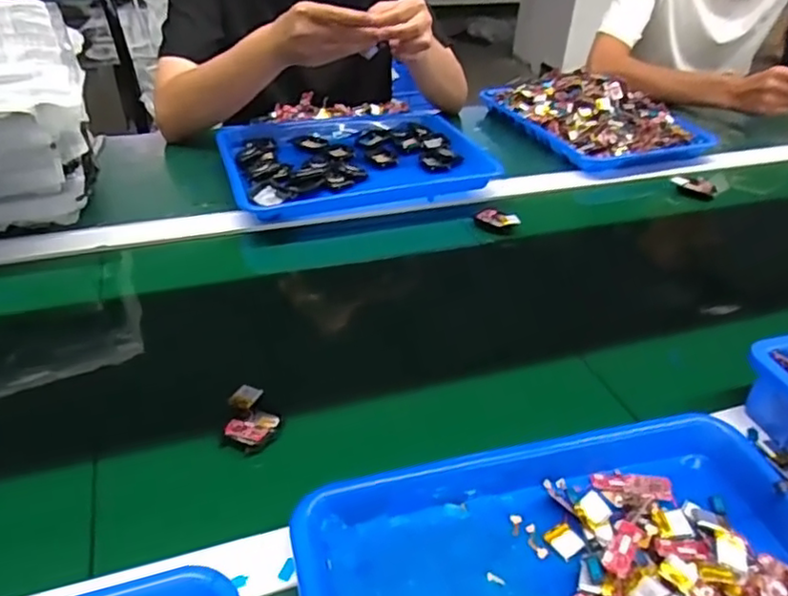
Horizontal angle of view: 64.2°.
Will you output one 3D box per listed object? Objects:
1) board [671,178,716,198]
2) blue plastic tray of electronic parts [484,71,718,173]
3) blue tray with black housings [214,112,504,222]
[{"bbox_3d":[0.415,-0.156,0.868,0.057,0.016,0.019,22,41,23],"label":"board"},{"bbox_3d":[0.319,-0.299,1.006,0.226,0.054,0.316,-14,41,-21],"label":"blue plastic tray of electronic parts"},{"bbox_3d":[-0.060,-0.194,0.861,0.335,0.037,0.265,-9,39,-16],"label":"blue tray with black housings"}]

